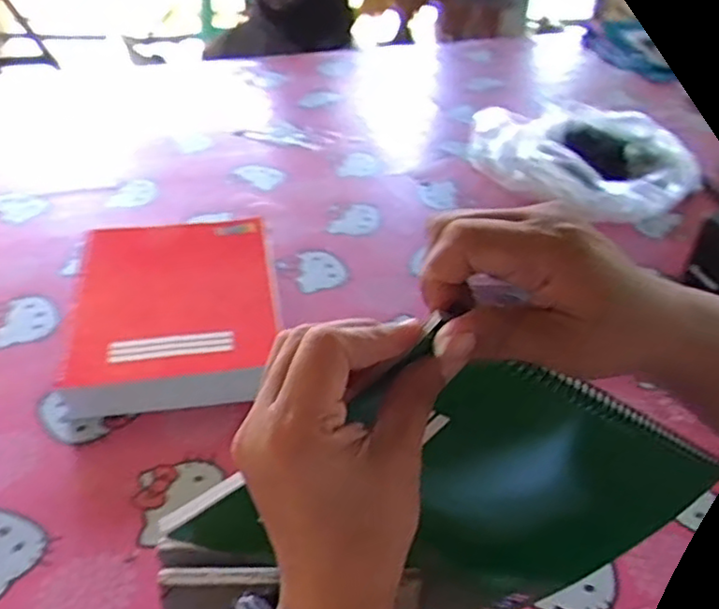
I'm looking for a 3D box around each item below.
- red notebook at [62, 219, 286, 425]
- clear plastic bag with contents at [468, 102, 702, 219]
[{"bbox_3d":[-0.189,0.002,0.722,0.207,0.044,0.269,-6,39,-11],"label":"red notebook"},{"bbox_3d":[0.313,-0.227,1.030,0.229,0.071,0.365,-25,46,-31],"label":"clear plastic bag with contents"}]

